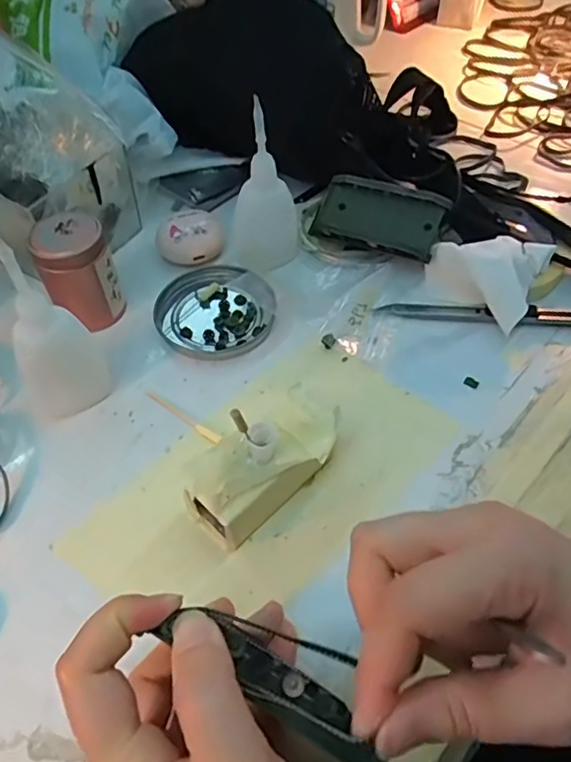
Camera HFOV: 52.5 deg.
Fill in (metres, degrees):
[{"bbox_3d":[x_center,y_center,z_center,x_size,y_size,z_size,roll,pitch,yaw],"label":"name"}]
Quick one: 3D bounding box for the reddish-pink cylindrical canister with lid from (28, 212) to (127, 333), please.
[{"bbox_3d":[-0.131,-0.070,0.369,0.042,0.064,0.047,-22,56,-15],"label":"reddish-pink cylindrical canister with lid"}]

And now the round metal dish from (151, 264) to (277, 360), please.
[{"bbox_3d":[-0.047,-0.048,0.387,0.078,0.011,0.076,0,53,0],"label":"round metal dish"}]

